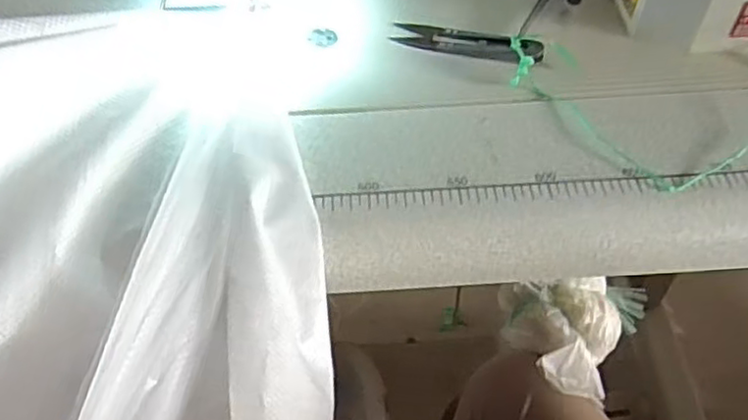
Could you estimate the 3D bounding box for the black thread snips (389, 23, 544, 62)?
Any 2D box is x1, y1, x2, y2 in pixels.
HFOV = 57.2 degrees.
[{"bbox_3d":[0.062,-0.113,0.455,0.098,0.009,0.025,17,54,14],"label":"black thread snips"}]

